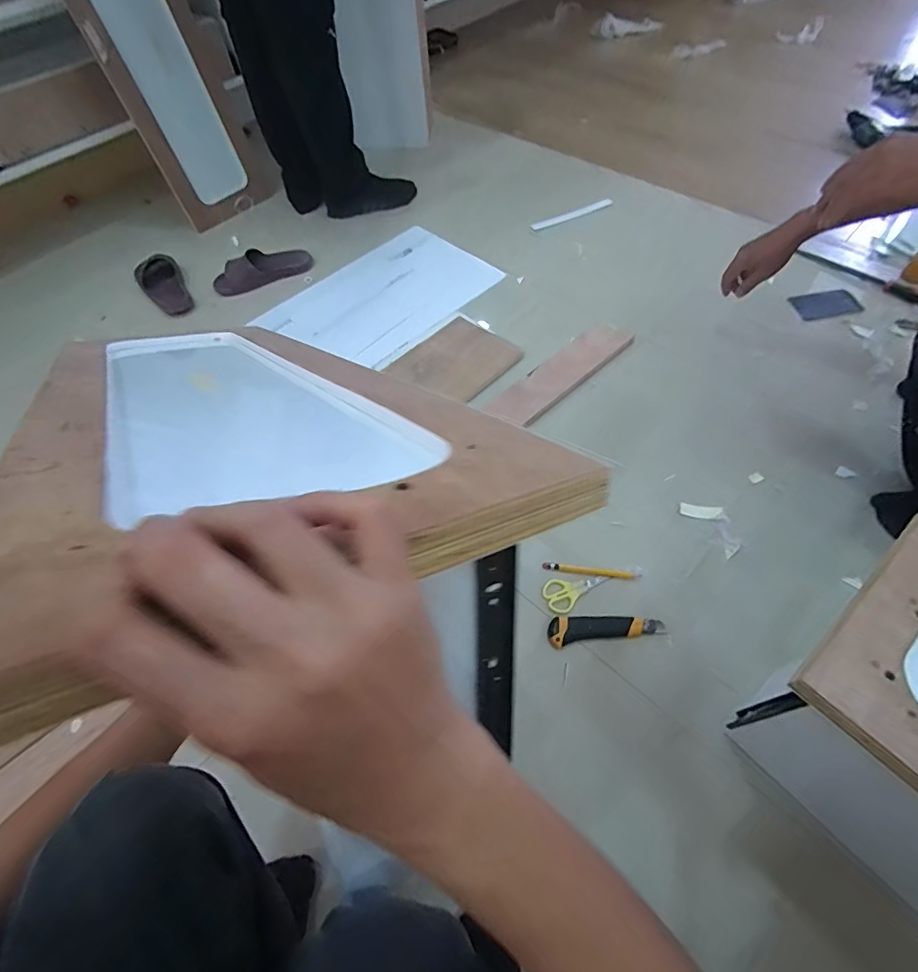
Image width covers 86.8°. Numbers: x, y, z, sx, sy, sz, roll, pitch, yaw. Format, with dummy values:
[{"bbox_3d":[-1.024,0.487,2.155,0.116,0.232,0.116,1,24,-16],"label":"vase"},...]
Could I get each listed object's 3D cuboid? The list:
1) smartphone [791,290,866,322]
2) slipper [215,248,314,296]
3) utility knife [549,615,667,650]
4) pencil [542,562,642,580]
[{"bbox_3d":[0.790,-0.391,1.046,0.143,0.007,0.078,-12,58,-3],"label":"smartphone"},{"bbox_3d":[-0.487,-0.539,1.202,0.238,0.054,0.093,-25,60,-11],"label":"slipper"},{"bbox_3d":[0.212,0.205,0.698,0.165,0.013,0.040,-5,58,1],"label":"utility knife"},{"bbox_3d":[0.205,0.131,0.751,0.146,0.004,0.012,5,59,8],"label":"pencil"}]

